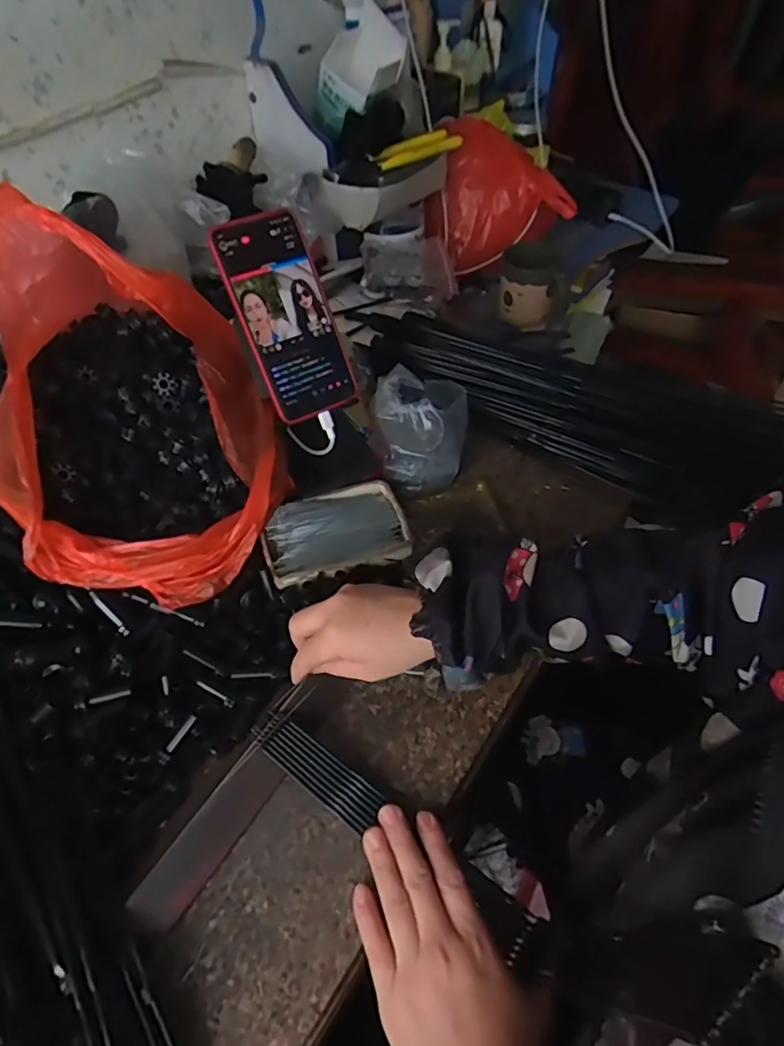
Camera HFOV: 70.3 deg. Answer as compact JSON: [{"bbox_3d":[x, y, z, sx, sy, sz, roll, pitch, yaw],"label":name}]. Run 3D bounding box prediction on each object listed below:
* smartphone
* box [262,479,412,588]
[{"bbox_3d":[-0.088,-0.172,0.472,0.078,0.163,0.013,-29,20,-20],"label":"smartphone"},{"bbox_3d":[-0.053,0.009,0.509,0.124,0.022,0.087,-16,53,-11],"label":"box"}]

